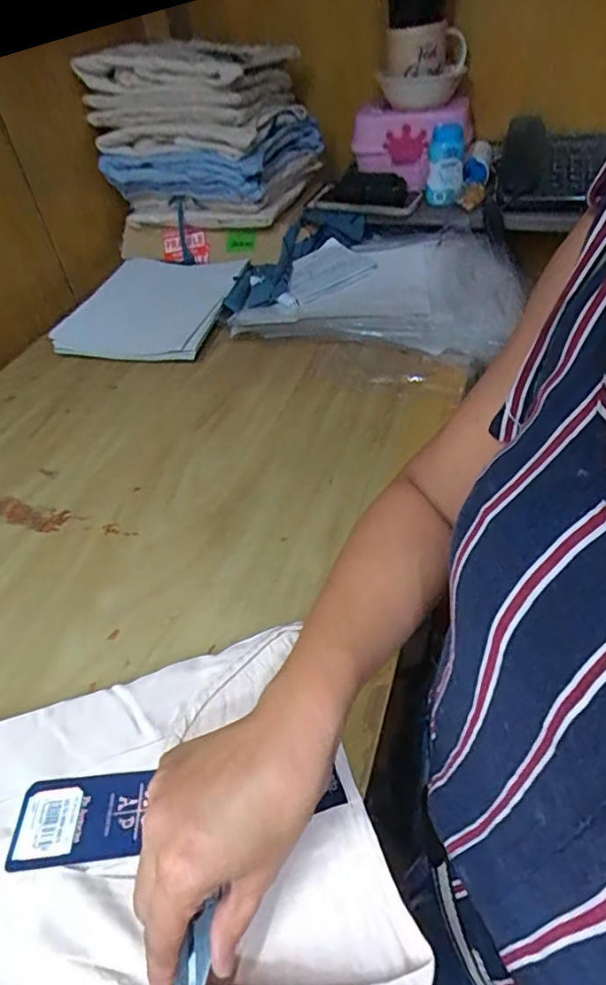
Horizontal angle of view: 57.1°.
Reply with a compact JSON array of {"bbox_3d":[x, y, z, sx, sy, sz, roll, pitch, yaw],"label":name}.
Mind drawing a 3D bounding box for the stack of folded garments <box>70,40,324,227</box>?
[{"bbox_3d":[-0.144,-0.561,0.865,0.266,0.194,0.245,18,50,22],"label":"stack of folded garments"}]

